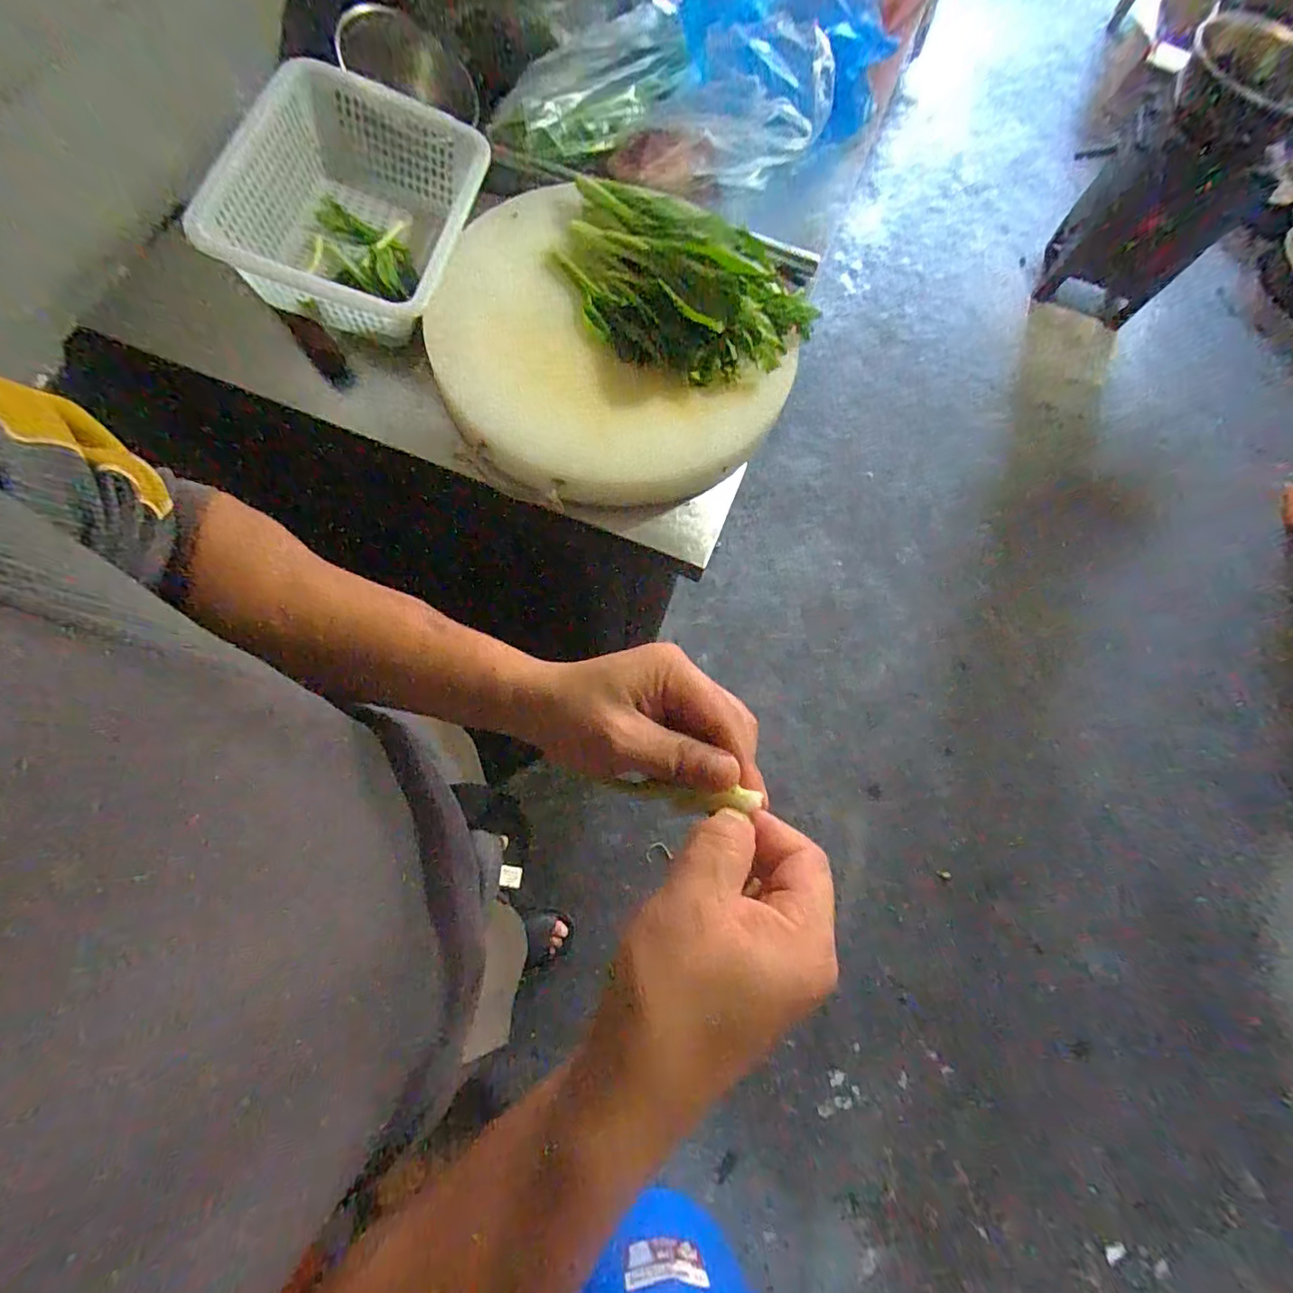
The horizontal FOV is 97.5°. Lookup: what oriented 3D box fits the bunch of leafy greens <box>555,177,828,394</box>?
[{"bbox_3d":[0.019,-0.416,0.631,0.317,0.063,0.185,43,74,7],"label":"bunch of leafy greens"}]

